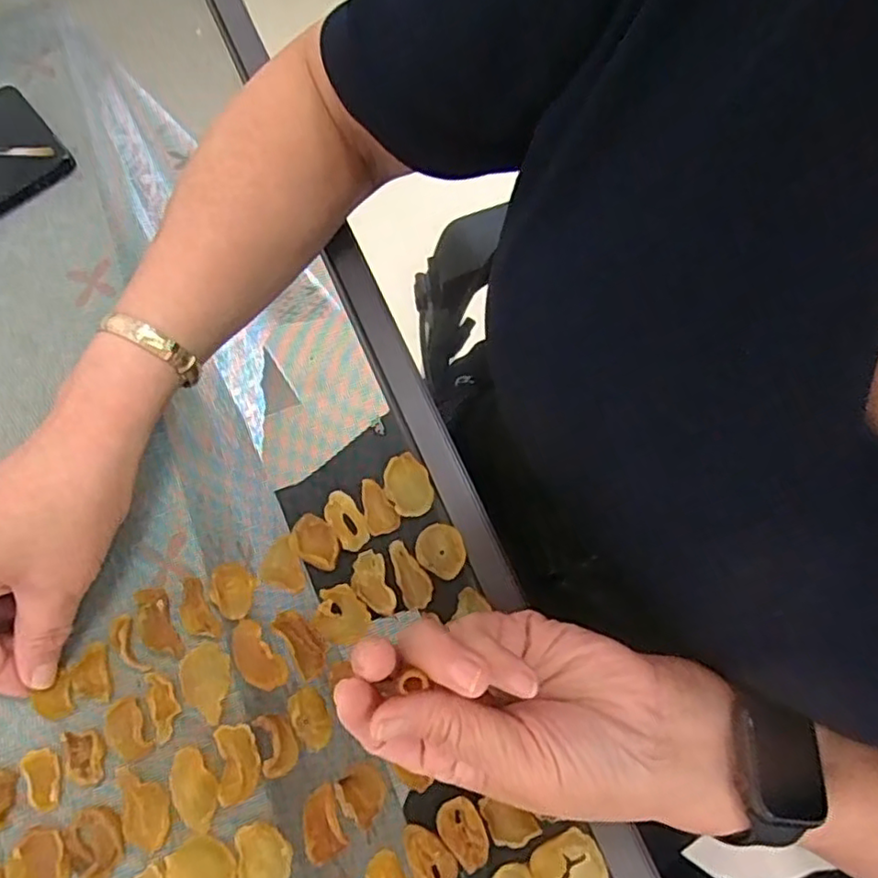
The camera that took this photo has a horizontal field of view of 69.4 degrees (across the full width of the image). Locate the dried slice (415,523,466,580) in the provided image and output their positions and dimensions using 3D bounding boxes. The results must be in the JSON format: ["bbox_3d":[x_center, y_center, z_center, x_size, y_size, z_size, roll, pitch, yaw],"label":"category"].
[{"bbox_3d":[0.001,0.056,0.321,0.026,0.004,0.024,0,73,0],"label":"dried slice"}]

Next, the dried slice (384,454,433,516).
[{"bbox_3d":[-0.016,0.024,0.331,0.023,0.005,0.032,-21,74,-6],"label":"dried slice"}]

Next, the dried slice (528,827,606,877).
[{"bbox_3d":[0.058,0.188,0.276,0.030,0.005,0.029,0,73,0],"label":"dried slice"}]

